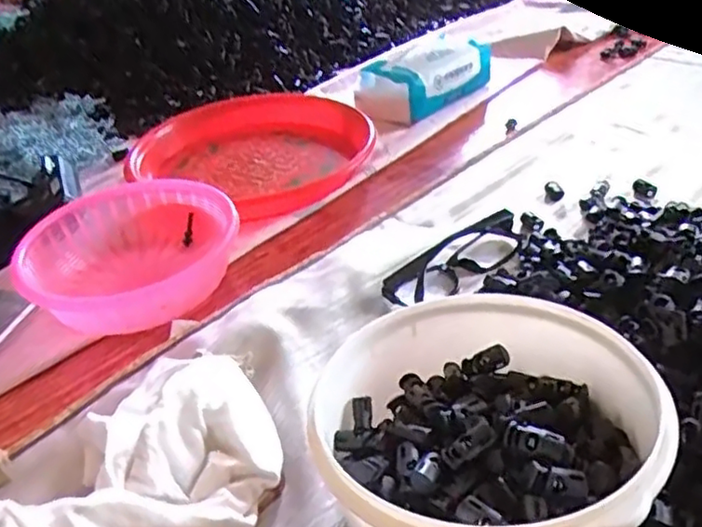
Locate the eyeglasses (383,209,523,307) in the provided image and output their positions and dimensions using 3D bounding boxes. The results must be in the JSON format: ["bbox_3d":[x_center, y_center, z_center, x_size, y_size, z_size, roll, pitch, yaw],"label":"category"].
[{"bbox_3d":[0.085,-0.006,0.511,0.138,0.029,0.035,-27,40,-28],"label":"eyeglasses"}]

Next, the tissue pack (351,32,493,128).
[{"bbox_3d":[0.091,-0.224,0.798,0.167,0.062,0.088,-29,41,-30],"label":"tissue pack"}]

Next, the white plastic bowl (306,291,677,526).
[{"bbox_3d":[0.067,0.089,0.329,0.147,0.086,0.158,-4,35,3],"label":"white plastic bowl"}]

